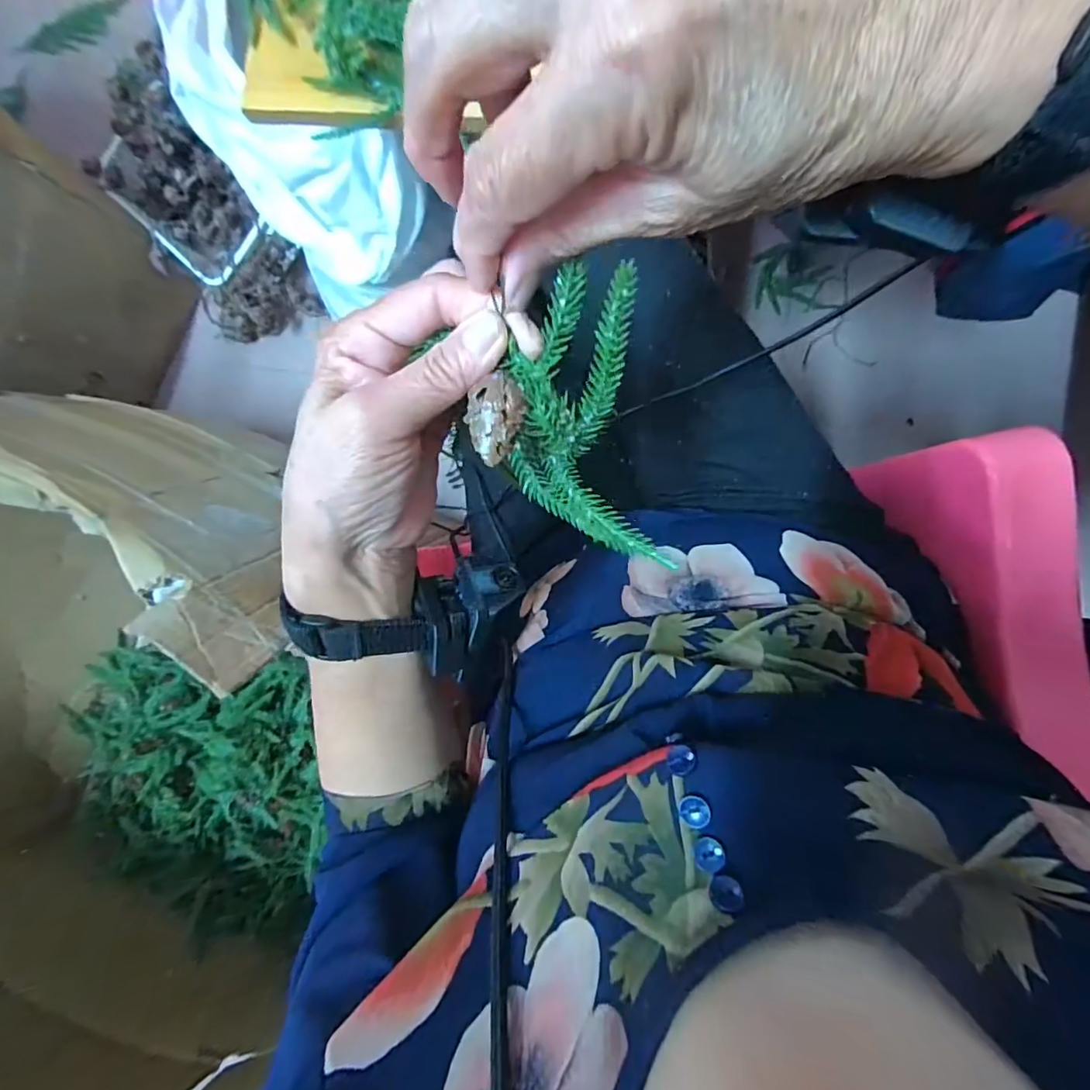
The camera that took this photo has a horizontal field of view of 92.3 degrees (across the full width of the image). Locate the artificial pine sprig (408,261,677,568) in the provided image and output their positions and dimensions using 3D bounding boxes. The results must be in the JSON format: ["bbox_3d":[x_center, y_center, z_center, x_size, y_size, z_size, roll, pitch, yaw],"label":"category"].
[{"bbox_3d":[0.010,-0.038,0.189,0.050,0.057,0.088,-7,87,6],"label":"artificial pine sprig"}]

